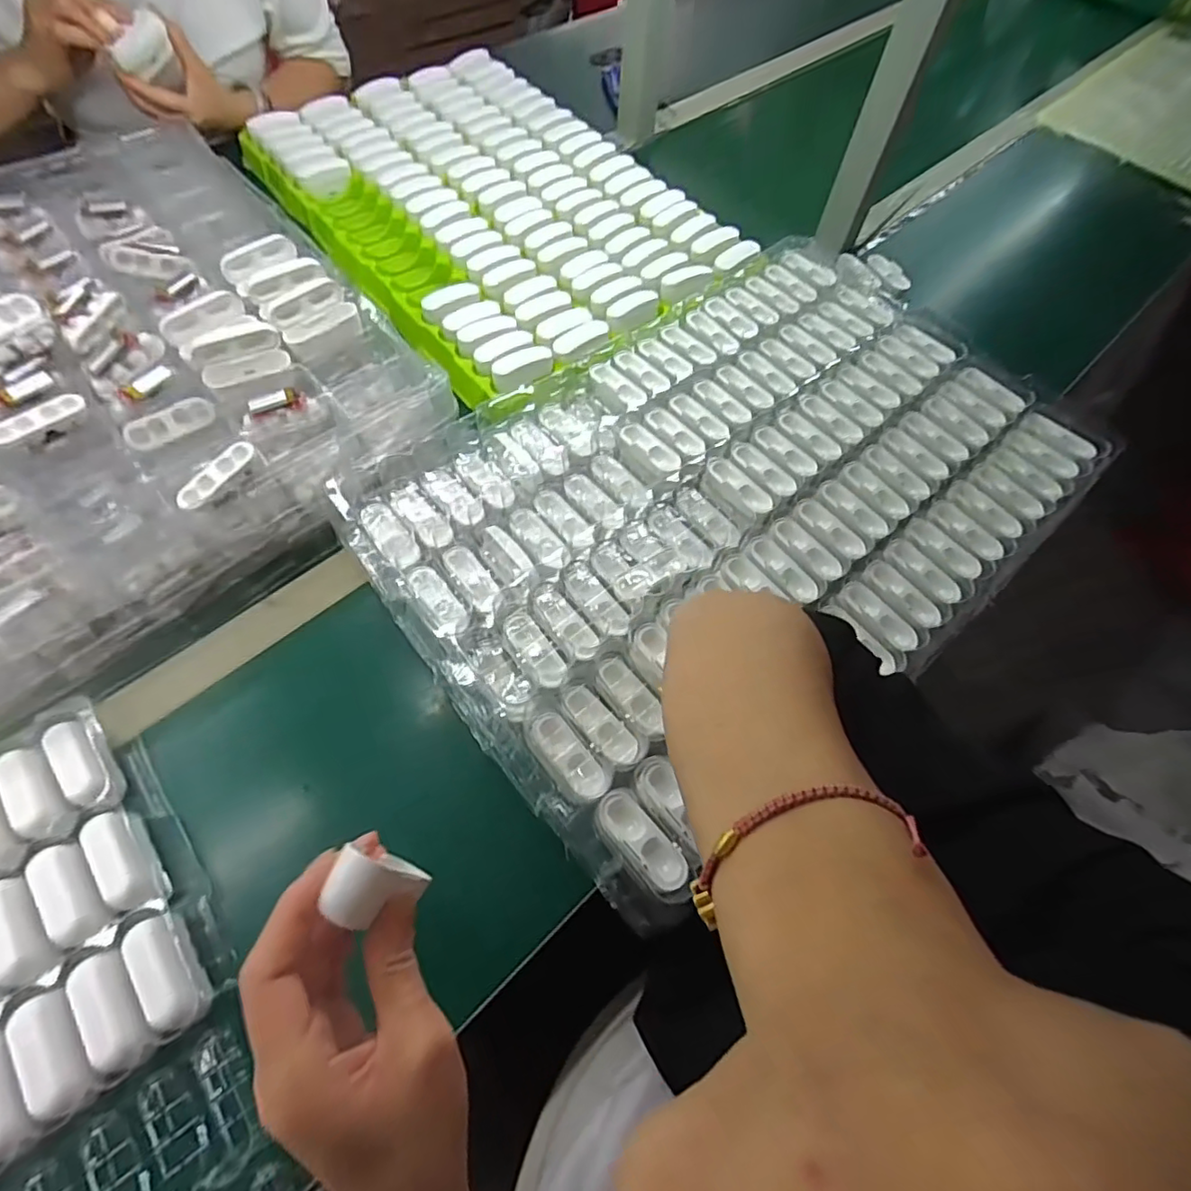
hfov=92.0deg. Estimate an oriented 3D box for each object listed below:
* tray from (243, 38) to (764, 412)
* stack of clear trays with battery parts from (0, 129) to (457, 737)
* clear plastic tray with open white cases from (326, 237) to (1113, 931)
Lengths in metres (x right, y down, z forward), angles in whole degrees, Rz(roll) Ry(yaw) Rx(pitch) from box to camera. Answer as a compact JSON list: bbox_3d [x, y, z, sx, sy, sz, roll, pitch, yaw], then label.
[{"bbox_3d":[-0.128,-0.474,0.693,0.380,0.040,0.546,-35,70,-19],"label":"tray"},{"bbox_3d":[-0.432,-0.179,0.471,0.451,0.090,0.459,-41,71,-21],"label":"stack of clear trays with battery parts"},{"bbox_3d":[0.142,-0.113,0.503,0.623,0.027,0.382,-37,70,-19],"label":"clear plastic tray with open white cases"}]

